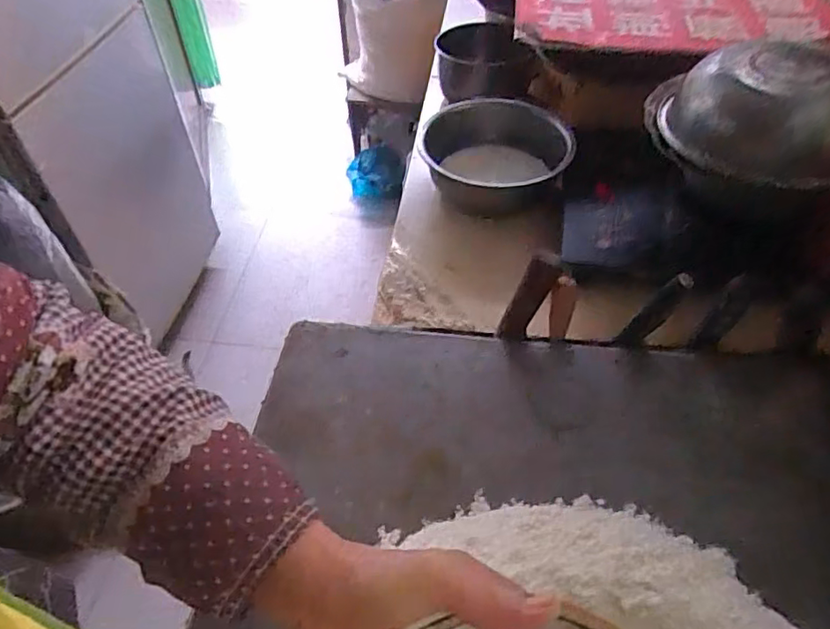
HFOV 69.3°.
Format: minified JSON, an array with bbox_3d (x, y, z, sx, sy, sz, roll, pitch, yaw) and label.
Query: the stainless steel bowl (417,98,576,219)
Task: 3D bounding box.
[{"bbox_3d":[0.114,-0.218,0.830,0.197,0.076,0.194,-1,48,1],"label":"stainless steel bowl"}]

